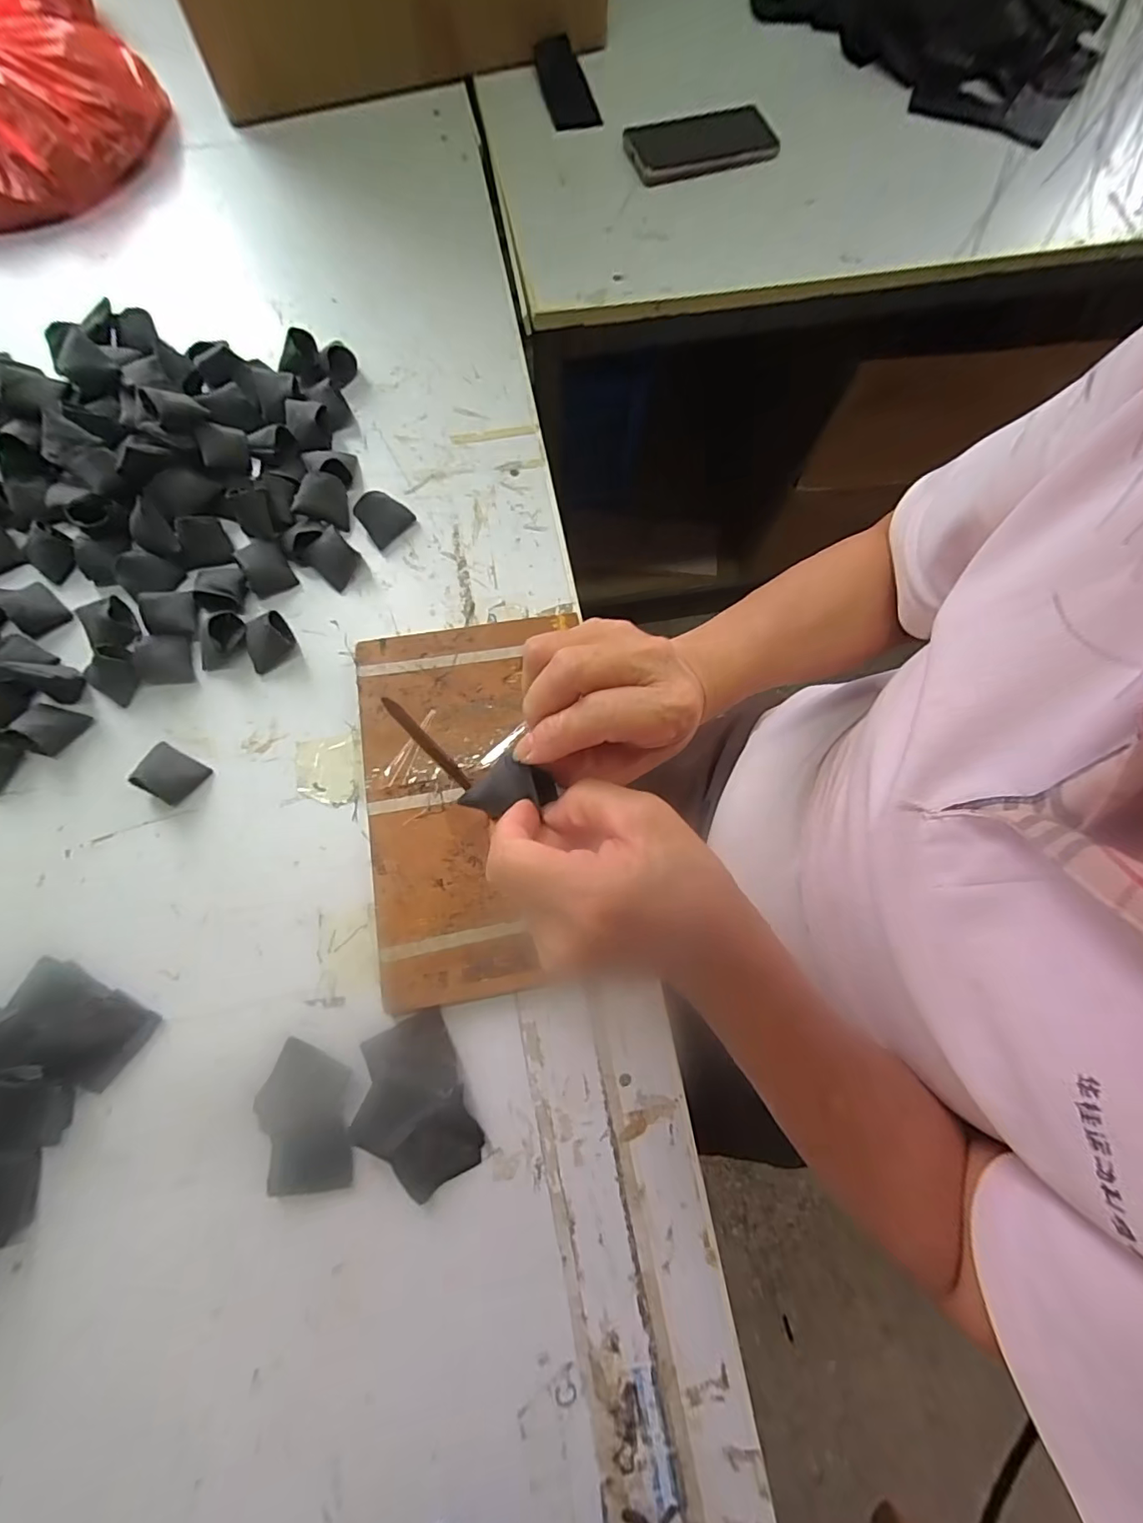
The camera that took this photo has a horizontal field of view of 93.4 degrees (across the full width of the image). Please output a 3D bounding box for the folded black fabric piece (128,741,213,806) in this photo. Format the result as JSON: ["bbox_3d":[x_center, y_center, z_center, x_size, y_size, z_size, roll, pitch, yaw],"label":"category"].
[{"bbox_3d":[-0.301,0.009,0.399,0.043,0.020,0.035,30,77,6],"label":"folded black fabric piece"}]

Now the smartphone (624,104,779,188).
[{"bbox_3d":[0.138,-0.666,0.579,0.157,0.015,0.080,-21,77,-7],"label":"smartphone"}]

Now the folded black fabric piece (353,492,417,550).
[{"bbox_3d":[-0.158,-0.208,0.456,0.040,0.023,0.035,-41,80,-11],"label":"folded black fabric piece"}]

